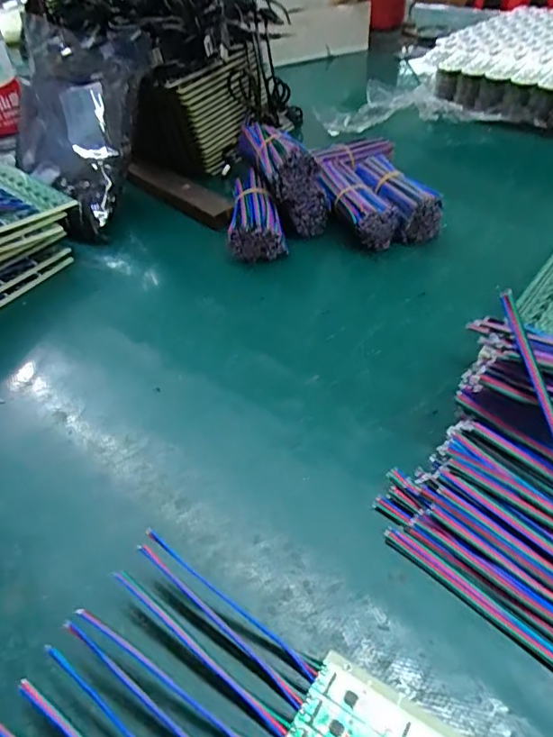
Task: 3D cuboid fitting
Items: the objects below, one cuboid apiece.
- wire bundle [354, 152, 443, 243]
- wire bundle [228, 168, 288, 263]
[{"bbox_3d":[0.106,-0.154,0.464,0.044,0.044,0.100,-14,44,-7],"label":"wire bundle"},{"bbox_3d":[-0.021,-0.136,0.450,0.045,0.030,0.090,-9,57,-2],"label":"wire bundle"}]

